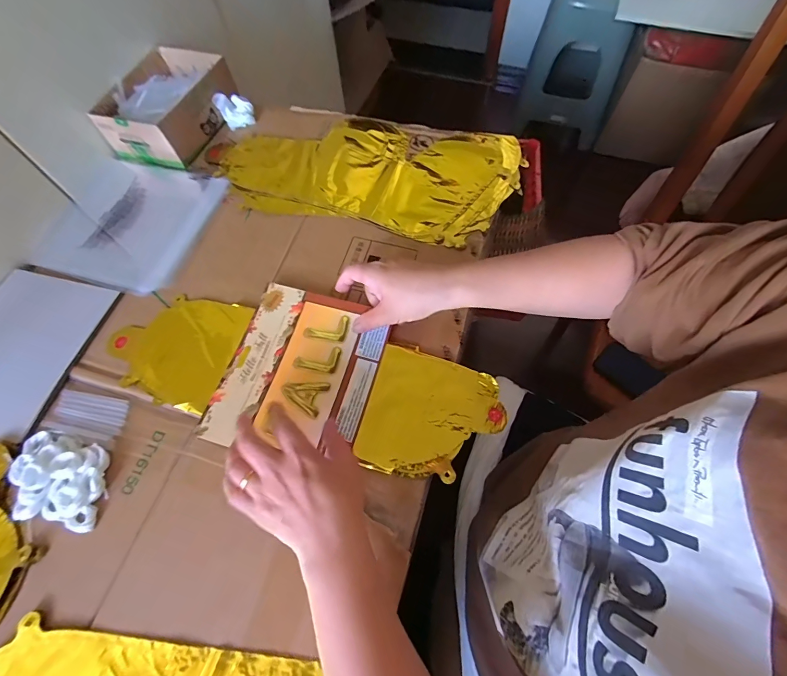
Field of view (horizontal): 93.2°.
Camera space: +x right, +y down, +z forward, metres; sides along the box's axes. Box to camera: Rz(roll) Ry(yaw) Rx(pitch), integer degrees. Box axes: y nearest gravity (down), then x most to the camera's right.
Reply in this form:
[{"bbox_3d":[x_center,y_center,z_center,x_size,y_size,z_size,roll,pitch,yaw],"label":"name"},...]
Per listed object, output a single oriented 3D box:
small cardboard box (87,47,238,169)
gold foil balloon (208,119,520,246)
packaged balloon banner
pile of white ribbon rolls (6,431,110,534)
[{"bbox_3d":[-0.348,-0.365,0.584,0.146,0.066,0.194,16,66,10],"label":"small cardboard box"},{"bbox_3d":[-0.045,-0.255,0.548,0.444,0.013,0.217,12,65,9],"label":"gold foil balloon"},{"bbox_3d":[-0.102,0.035,0.413,0.160,0.017,0.185,14,65,10],"label":"packaged balloon banner"},{"bbox_3d":[-0.327,0.137,0.364,0.100,0.018,0.078,8,65,7],"label":"pile of white ribbon rolls"}]

